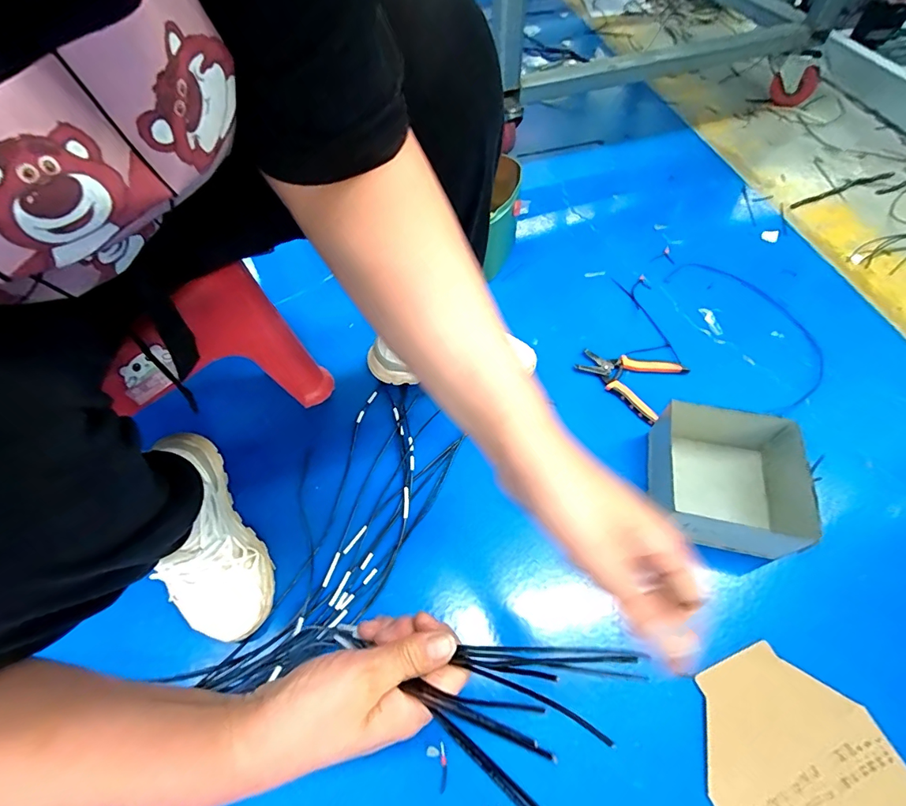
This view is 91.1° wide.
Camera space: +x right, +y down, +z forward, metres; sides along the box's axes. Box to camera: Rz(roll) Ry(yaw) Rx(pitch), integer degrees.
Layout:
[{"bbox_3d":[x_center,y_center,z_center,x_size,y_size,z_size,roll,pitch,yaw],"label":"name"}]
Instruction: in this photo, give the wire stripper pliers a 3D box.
[{"bbox_3d":[0.279,-0.049,0.703,0.145,0.019,0.115,37,66,23],"label":"wire stripper pliers"}]

